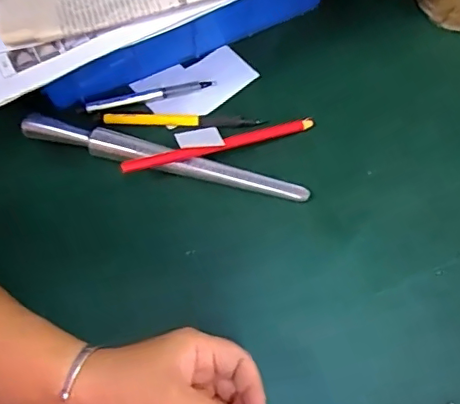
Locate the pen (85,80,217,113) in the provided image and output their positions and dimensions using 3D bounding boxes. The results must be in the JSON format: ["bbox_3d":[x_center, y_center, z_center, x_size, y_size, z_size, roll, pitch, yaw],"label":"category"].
[{"bbox_3d":[-0.072,-0.099,0.513,0.118,0.008,0.013,-12,66,-7],"label":"pen"}]

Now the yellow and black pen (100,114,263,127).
[{"bbox_3d":[-0.042,-0.075,0.501,0.140,0.011,0.013,4,65,1],"label":"yellow and black pen"}]

